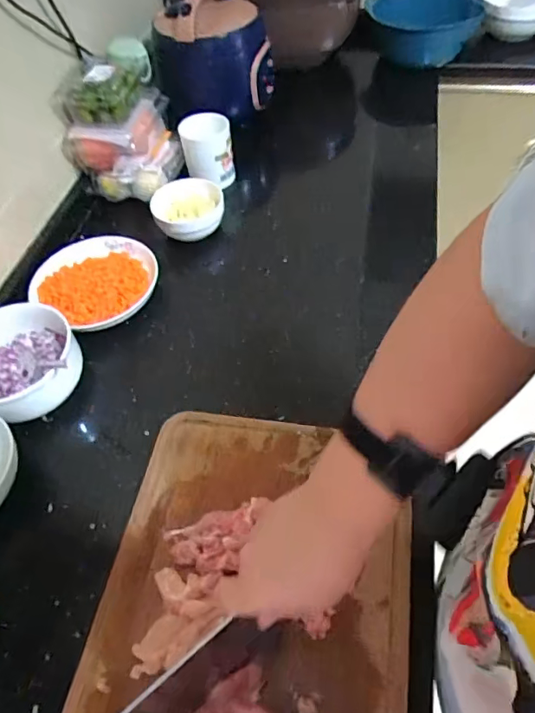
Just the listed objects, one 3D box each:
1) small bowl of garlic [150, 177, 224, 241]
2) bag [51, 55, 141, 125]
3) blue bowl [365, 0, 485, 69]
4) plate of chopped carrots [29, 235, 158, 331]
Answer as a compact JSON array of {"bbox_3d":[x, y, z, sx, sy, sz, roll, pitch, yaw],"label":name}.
[{"bbox_3d":[-0.128,-0.240,0.821,0.111,0.050,0.097,-10,53,-3],"label":"small bowl of garlic"},{"bbox_3d":[-0.271,-0.442,0.822,0.107,0.062,0.151,2,53,6],"label":"bag"},{"bbox_3d":[0.341,-0.757,1.160,0.233,0.118,0.191,-9,53,-2],"label":"blue bowl"},{"bbox_3d":[-0.248,-0.116,0.754,0.190,0.034,0.165,36,63,27],"label":"plate of chopped carrots"}]

